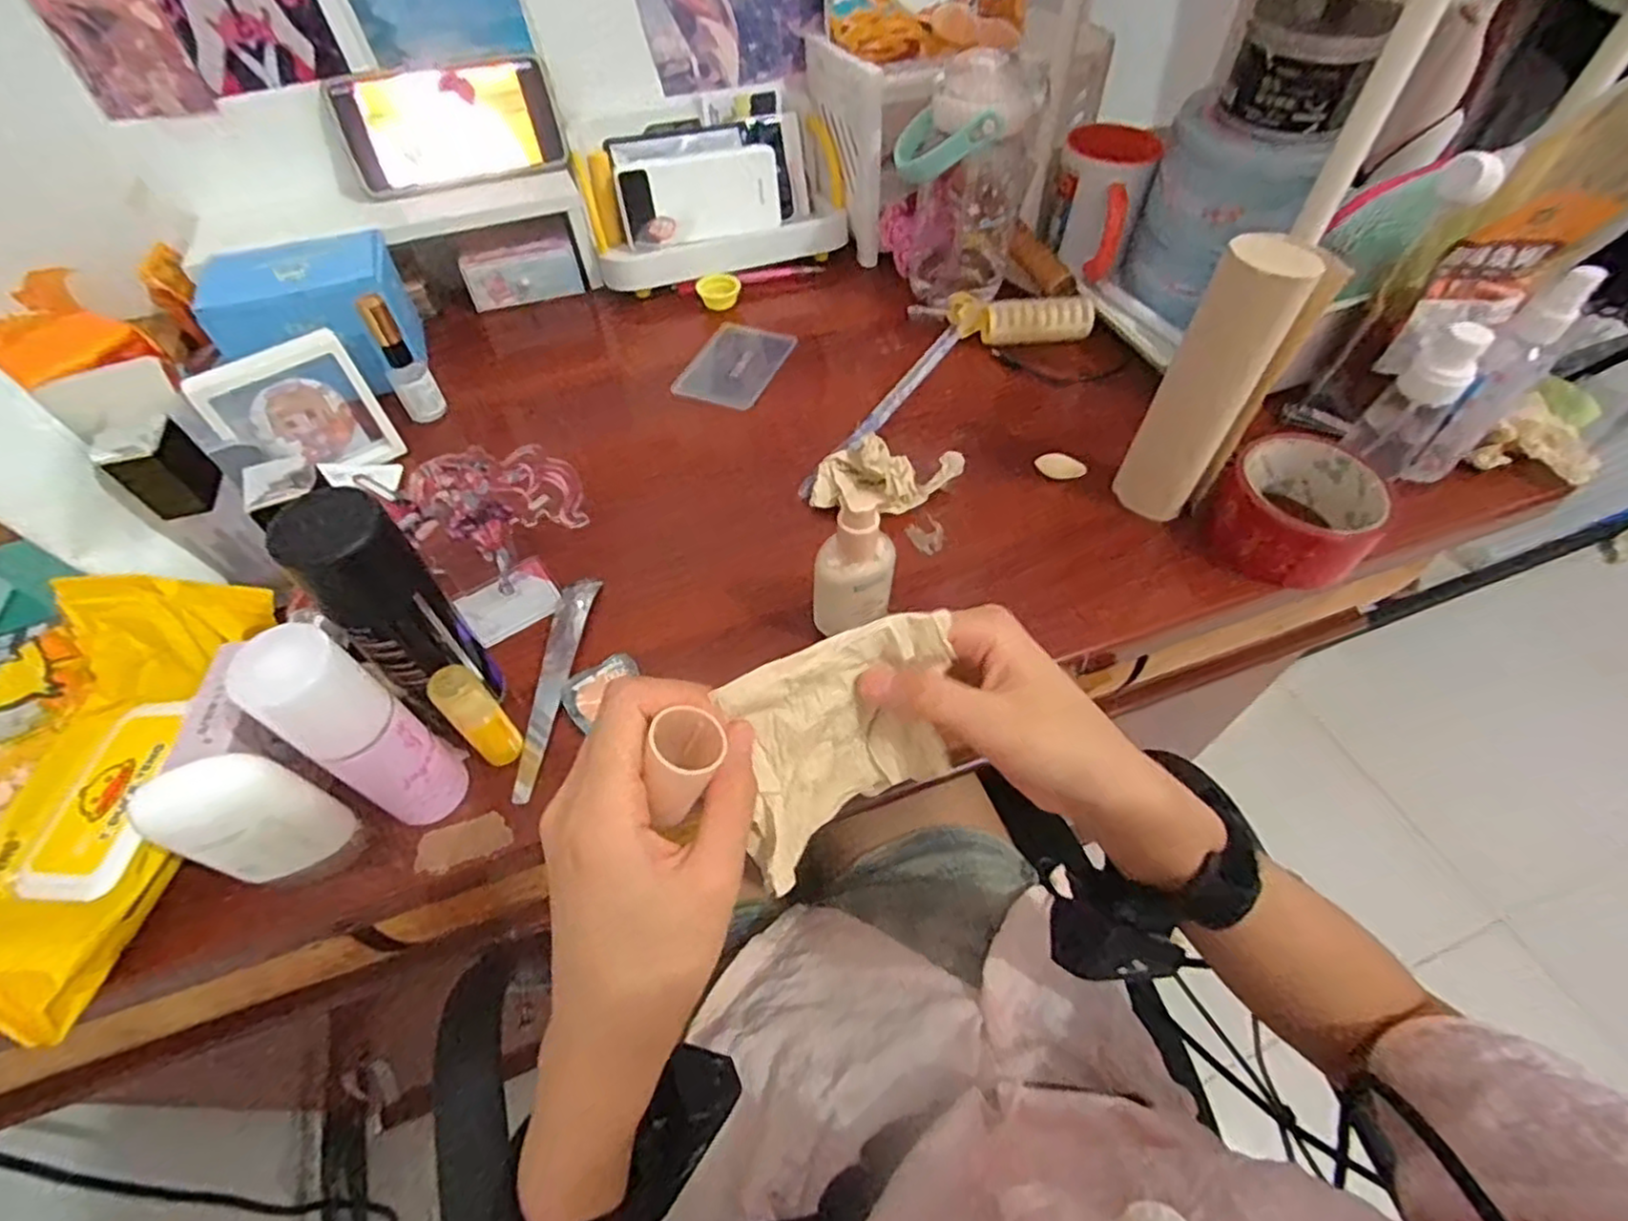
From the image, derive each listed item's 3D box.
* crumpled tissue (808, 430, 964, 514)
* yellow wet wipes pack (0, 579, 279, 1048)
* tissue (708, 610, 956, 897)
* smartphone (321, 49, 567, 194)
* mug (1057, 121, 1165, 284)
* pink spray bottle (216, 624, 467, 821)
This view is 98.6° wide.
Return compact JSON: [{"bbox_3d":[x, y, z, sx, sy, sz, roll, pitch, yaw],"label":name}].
[{"bbox_3d":[0.049,-0.090,0.464,0.096,0.038,0.038,2,53,2],"label":"crumpled tissue"},{"bbox_3d":[-0.346,0.074,0.328,0.118,0.045,0.191,8,54,7],"label":"yellow wet wipes pack"},{"bbox_3d":[0.014,0.051,0.260,0.107,0.075,0.038,-24,26,-7],"label":"tissue"},{"bbox_3d":[-0.294,-0.396,0.571,0.166,0.081,0.015,-17,30,-10],"label":"smartphone"},{"bbox_3d":[0.248,-0.359,0.611,0.074,0.087,0.100,15,55,11],"label":"mug"},{"bbox_3d":[-0.193,0.054,0.303,0.036,0.122,0.035,30,59,21],"label":"pink spray bottle"}]

